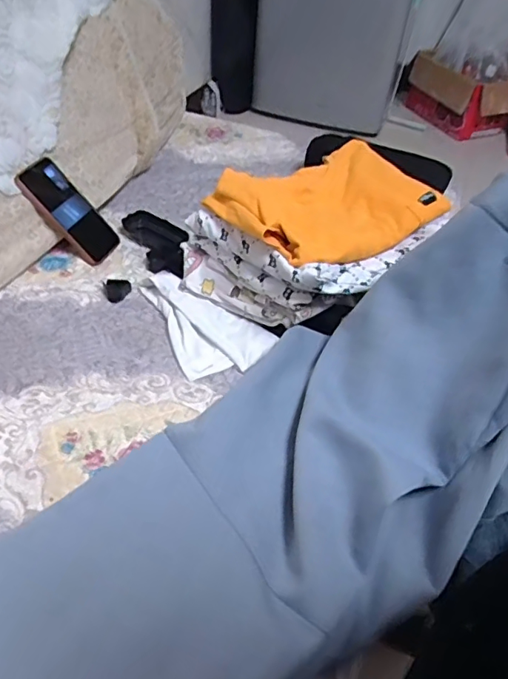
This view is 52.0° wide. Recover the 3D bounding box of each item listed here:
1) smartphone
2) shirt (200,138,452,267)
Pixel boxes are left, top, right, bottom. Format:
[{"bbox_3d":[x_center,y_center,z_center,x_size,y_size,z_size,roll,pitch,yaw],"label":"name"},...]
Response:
[{"bbox_3d":[-0.269,-0.185,0.761,0.020,0.158,0.076,-20,30,38],"label":"smartphone"},{"bbox_3d":[0.094,-0.177,0.683,0.266,0.057,0.189,-27,54,-29],"label":"shirt"}]

